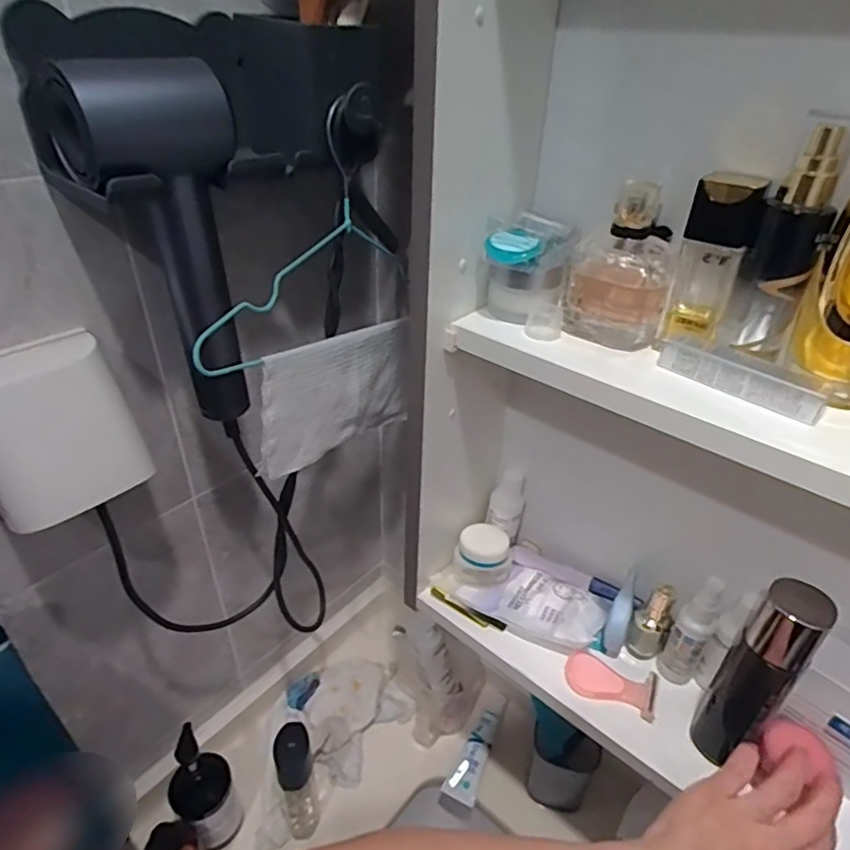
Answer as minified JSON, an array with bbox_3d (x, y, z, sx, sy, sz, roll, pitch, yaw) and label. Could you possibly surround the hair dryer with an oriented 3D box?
[{"bbox_3d":[-0.166,-0.104,0.374,0.110,0.249,0.094,-15,38,-23],"label":"hair dryer"}]

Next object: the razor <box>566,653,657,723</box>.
[{"bbox_3d":[0.161,0.222,0.493,0.073,0.014,0.038,15,36,18],"label":"razor"}]

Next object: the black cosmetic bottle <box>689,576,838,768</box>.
[{"bbox_3d":[0.235,0.180,0.405,0.040,0.165,0.041,-23,42,-32],"label":"black cosmetic bottle"}]

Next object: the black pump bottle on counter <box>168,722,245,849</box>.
[{"bbox_3d":[-0.238,0.394,0.611,0.061,0.149,0.062,-27,44,-36],"label":"black pump bottle on counter"}]

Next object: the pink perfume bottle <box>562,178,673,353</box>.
[{"bbox_3d":[0.133,-0.106,0.391,0.067,0.101,0.047,14,36,17],"label":"pink perfume bottle"}]

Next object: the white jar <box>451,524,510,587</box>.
[{"bbox_3d":[0.056,0.131,0.573,0.055,0.046,0.043,5,34,4],"label":"white jar"}]

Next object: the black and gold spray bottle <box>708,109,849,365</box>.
[{"bbox_3d":[0.213,-0.108,0.334,0.037,0.129,0.043,25,41,30],"label":"black and gold spray bottle"}]

